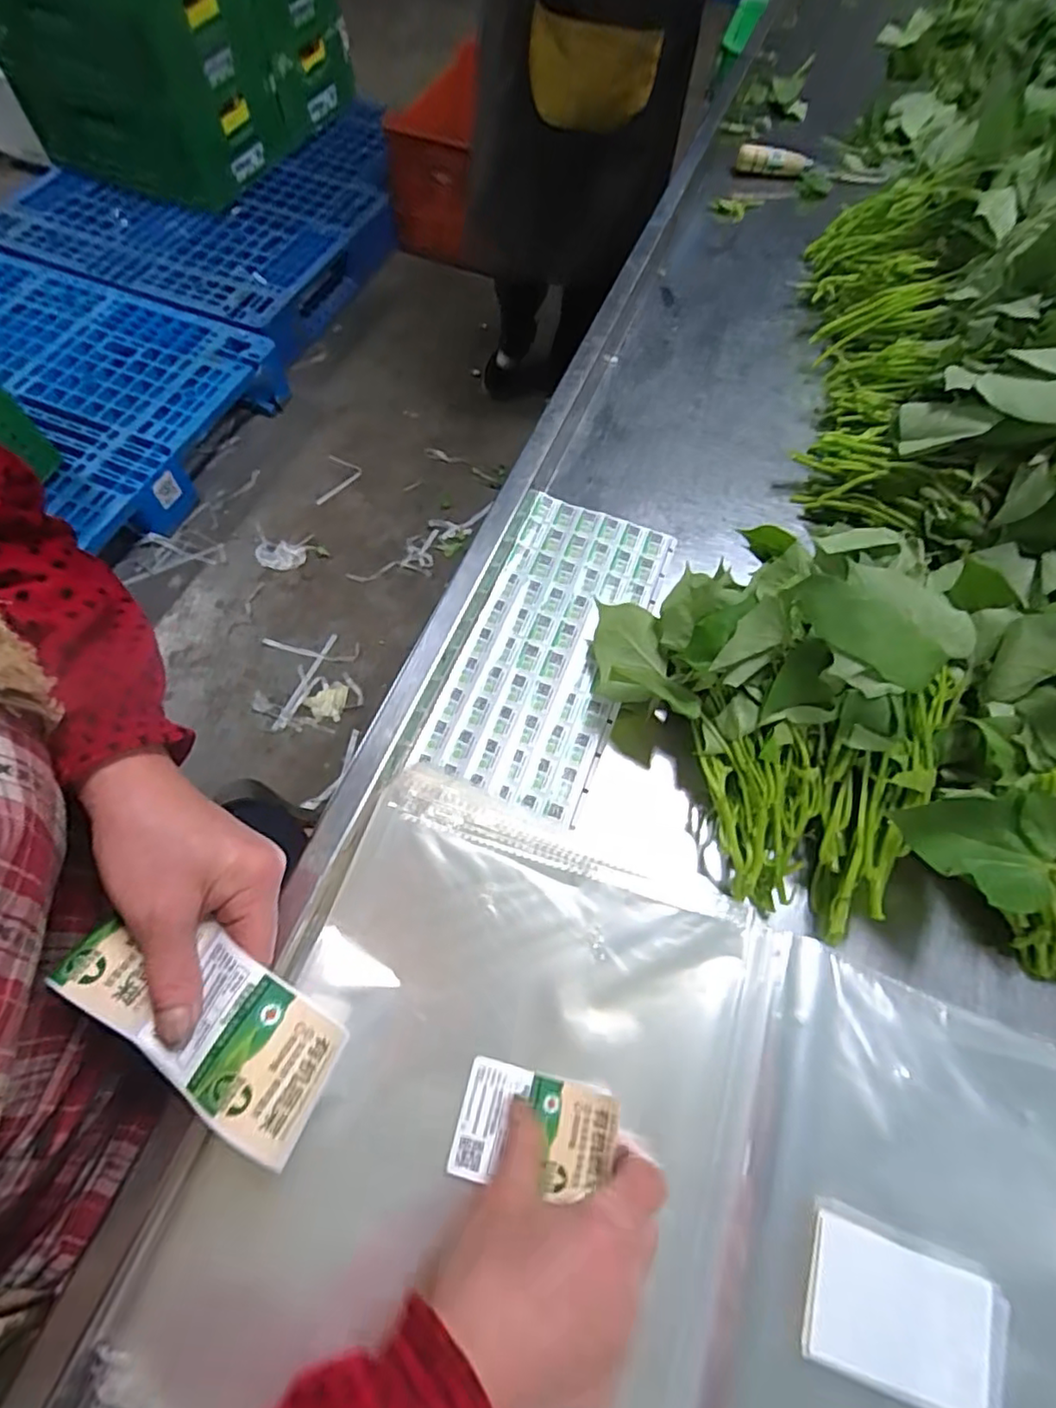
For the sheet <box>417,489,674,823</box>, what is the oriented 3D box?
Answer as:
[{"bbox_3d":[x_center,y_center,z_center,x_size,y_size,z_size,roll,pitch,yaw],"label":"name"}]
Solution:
[{"bbox_3d":[0.022,-0.047,0.488,0.121,0.008,0.268,19,66,6],"label":"sheet"}]

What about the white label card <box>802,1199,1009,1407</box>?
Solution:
[{"bbox_3d":[0.187,0.303,0.310,0.098,0.006,0.063,22,62,3],"label":"white label card"}]

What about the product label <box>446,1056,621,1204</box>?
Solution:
[{"bbox_3d":[0.004,0.230,0.336,0.084,0.009,0.054,7,54,12],"label":"product label"}]

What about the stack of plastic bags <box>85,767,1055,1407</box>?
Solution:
[{"bbox_3d":[0.084,0.275,0.320,0.491,0.022,0.328,21,65,7],"label":"stack of plastic bags"}]

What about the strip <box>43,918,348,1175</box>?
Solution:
[{"bbox_3d":[-0.149,0.144,0.282,0.127,0.021,0.062,28,66,2],"label":"strip"}]

